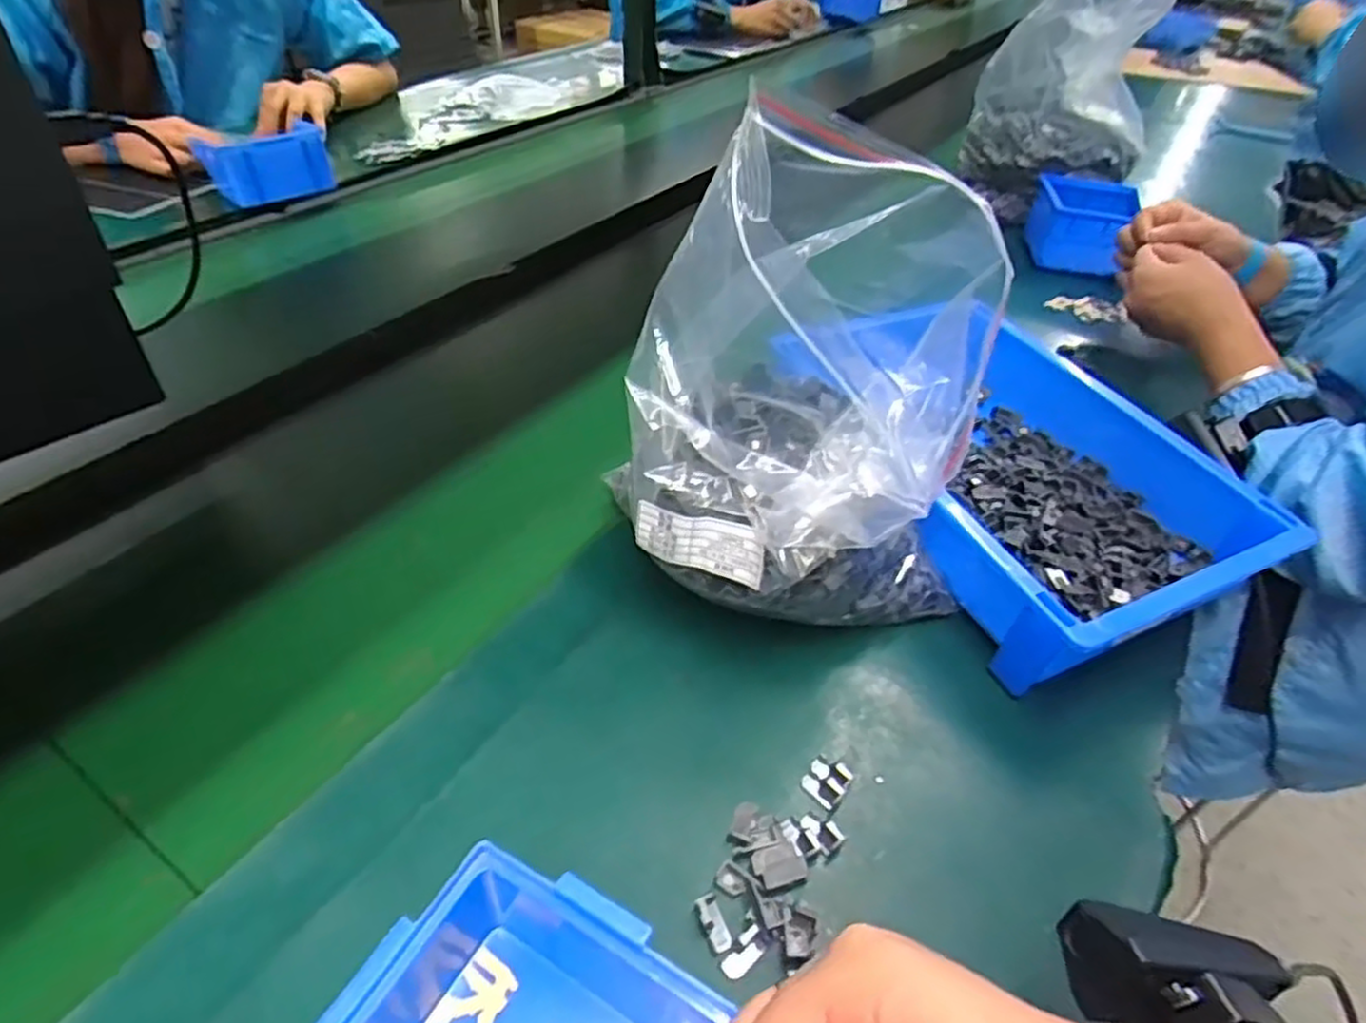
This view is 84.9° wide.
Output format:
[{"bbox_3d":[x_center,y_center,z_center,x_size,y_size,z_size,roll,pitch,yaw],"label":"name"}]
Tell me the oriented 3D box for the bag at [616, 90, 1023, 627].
[{"bbox_3d":[0.060,-0.058,0.407,0.183,0.251,0.157,-12,47,-18],"label":"bag"}]

